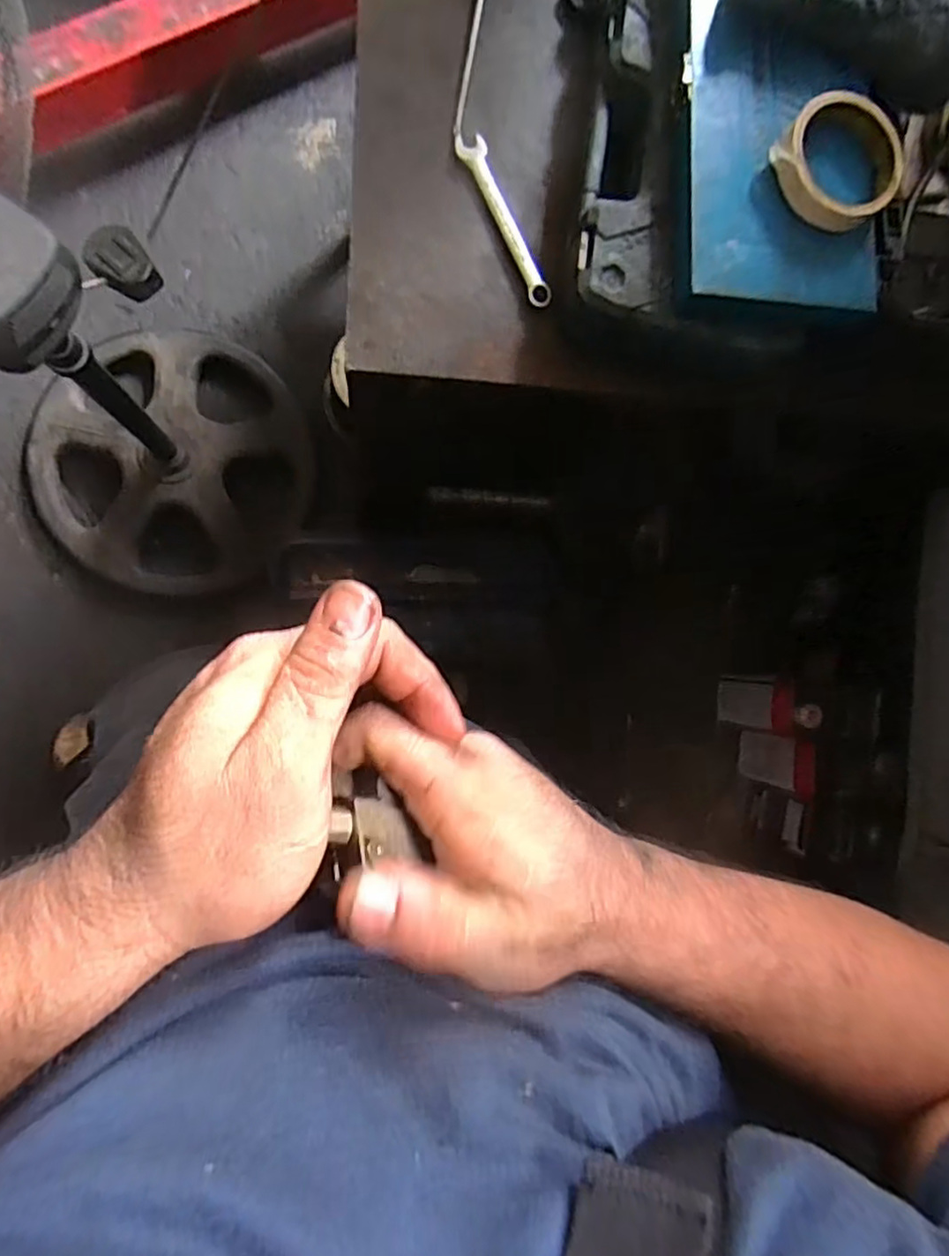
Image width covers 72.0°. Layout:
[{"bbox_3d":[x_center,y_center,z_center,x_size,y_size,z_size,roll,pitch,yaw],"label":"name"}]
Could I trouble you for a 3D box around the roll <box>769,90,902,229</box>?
[{"bbox_3d":[0.263,-0.335,0.467,0.087,0.032,0.087,0,89,-10],"label":"roll"}]

